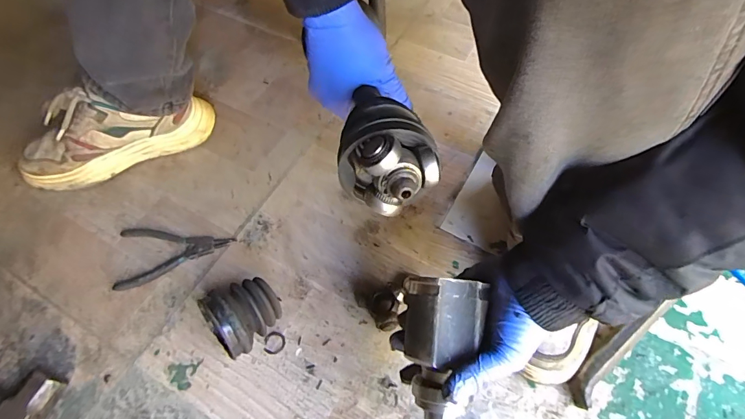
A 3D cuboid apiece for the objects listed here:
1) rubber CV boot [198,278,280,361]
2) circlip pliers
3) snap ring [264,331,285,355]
[{"bbox_3d":[-0.158,0.130,0.500,0.088,0.088,0.076,-37,65,-18],"label":"rubber CV boot"},{"bbox_3d":[-0.284,0.057,0.590,0.164,0.010,0.097,-11,59,-2],"label":"circlip pliers"},{"bbox_3d":[-0.126,0.171,0.523,0.026,0.004,0.028,0,67,1],"label":"snap ring"}]

